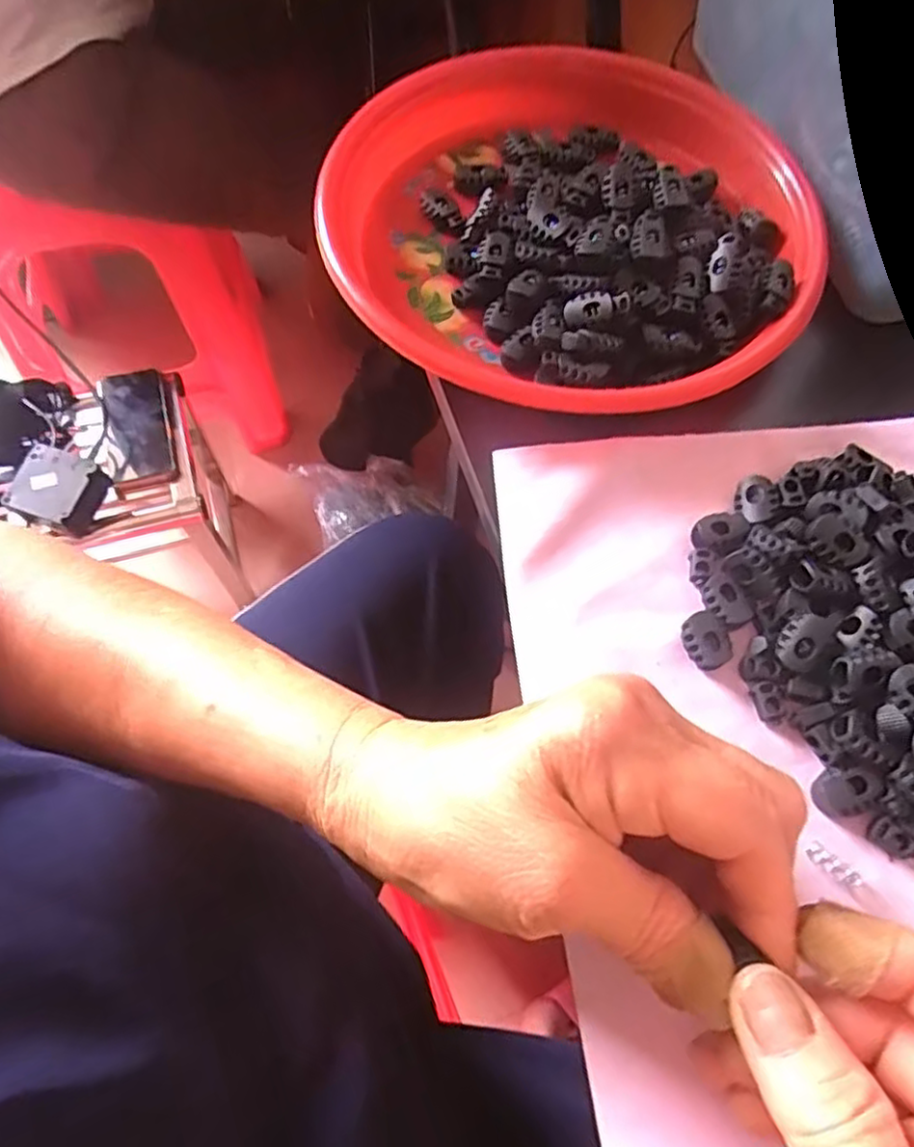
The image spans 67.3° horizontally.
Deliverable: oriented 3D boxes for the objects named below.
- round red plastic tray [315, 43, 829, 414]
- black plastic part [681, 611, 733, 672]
[{"bbox_3d":[0.055,-0.175,0.337,0.230,0.036,0.232,1,66,-2],"label":"round red plastic tray"},{"bbox_3d":[0.096,0.026,0.262,0.016,0.006,0.020,-23,68,-12],"label":"black plastic part"}]

